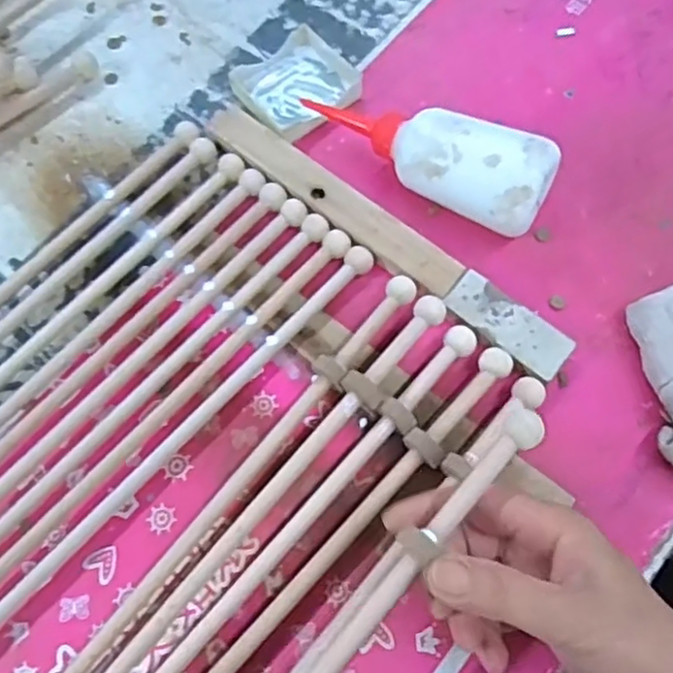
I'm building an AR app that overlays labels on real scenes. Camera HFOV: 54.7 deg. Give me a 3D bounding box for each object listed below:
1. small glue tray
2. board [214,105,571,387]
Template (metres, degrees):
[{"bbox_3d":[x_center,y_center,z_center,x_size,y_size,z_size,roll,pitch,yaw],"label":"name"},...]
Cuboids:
[{"bbox_3d":[-0.030,-0.190,0.491,0.080,0.015,0.077,-35,72,-10],"label":"small glue tray"},{"bbox_3d":[0.028,-0.069,0.436,0.284,0.017,0.031,39,76,15],"label":"board"}]

